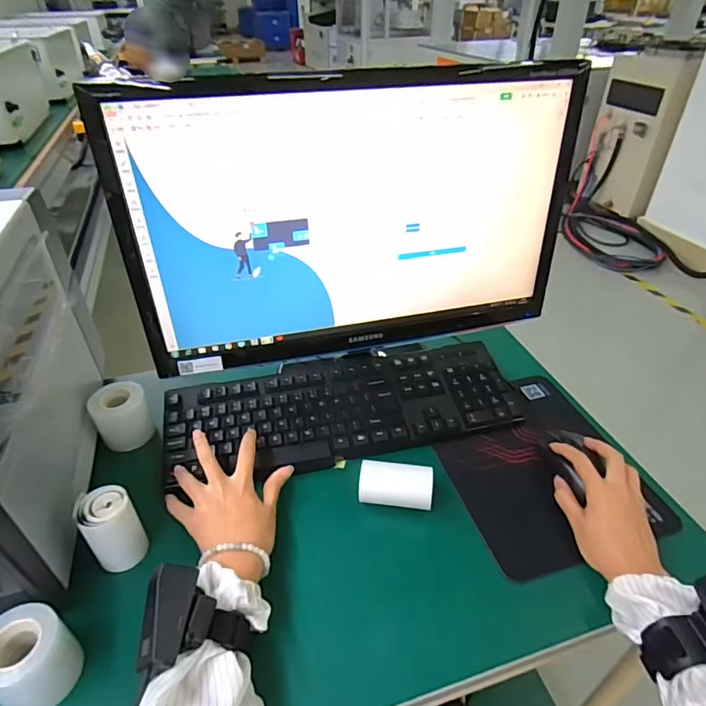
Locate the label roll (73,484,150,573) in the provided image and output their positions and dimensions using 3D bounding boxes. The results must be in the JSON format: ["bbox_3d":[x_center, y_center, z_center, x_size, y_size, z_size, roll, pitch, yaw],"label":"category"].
[{"bbox_3d":[-0.235,0.171,0.471,0.044,0.077,0.045,0,37,0],"label":"label roll"}]

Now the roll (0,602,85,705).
[{"bbox_3d":[-0.261,0.246,0.386,0.056,0.064,0.059,0,37,0],"label":"roll"}]

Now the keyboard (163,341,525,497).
[{"bbox_3d":[-0.012,0.068,0.611,0.431,0.036,0.150,-7,38,-8],"label":"keyboard"}]

